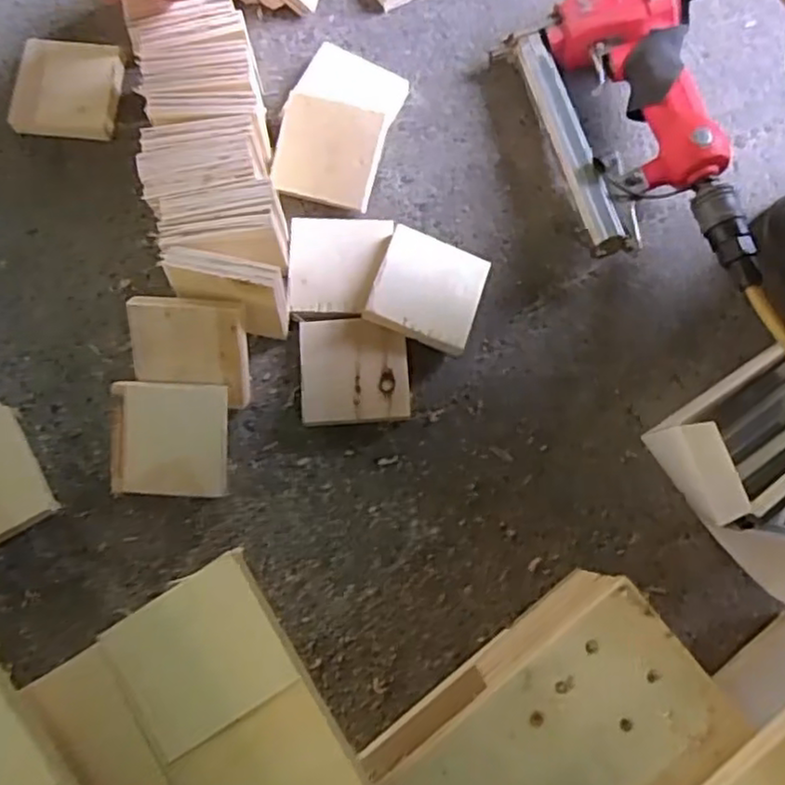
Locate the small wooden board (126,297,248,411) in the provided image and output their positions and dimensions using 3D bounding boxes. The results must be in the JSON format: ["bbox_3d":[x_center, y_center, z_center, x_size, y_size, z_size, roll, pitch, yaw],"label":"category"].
[{"bbox_3d":[-0.135,-0.028,0.461,0.075,0.011,0.069,7,117,1],"label":"small wooden board"}]

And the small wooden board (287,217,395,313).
[{"bbox_3d":[-0.038,-0.091,0.494,0.070,0.004,0.071,2,79,-2],"label":"small wooden board"}]

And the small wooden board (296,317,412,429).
[{"bbox_3d":[-0.026,-0.015,0.485,0.074,0.016,0.072,-3,80,0],"label":"small wooden board"}]

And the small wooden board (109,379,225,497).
[{"bbox_3d":[-0.151,0.031,0.466,0.076,0.011,0.075,1,89,-3],"label":"small wooden board"}]

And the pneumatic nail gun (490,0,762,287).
[{"bbox_3d":[0.181,-0.183,0.497,0.135,0.062,0.240,-20,80,-3],"label":"pneumatic nail gun"}]

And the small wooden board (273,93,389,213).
[{"bbox_3d":[-0.048,-0.177,0.504,0.079,0.008,0.071,17,96,9],"label":"small wooden board"}]

